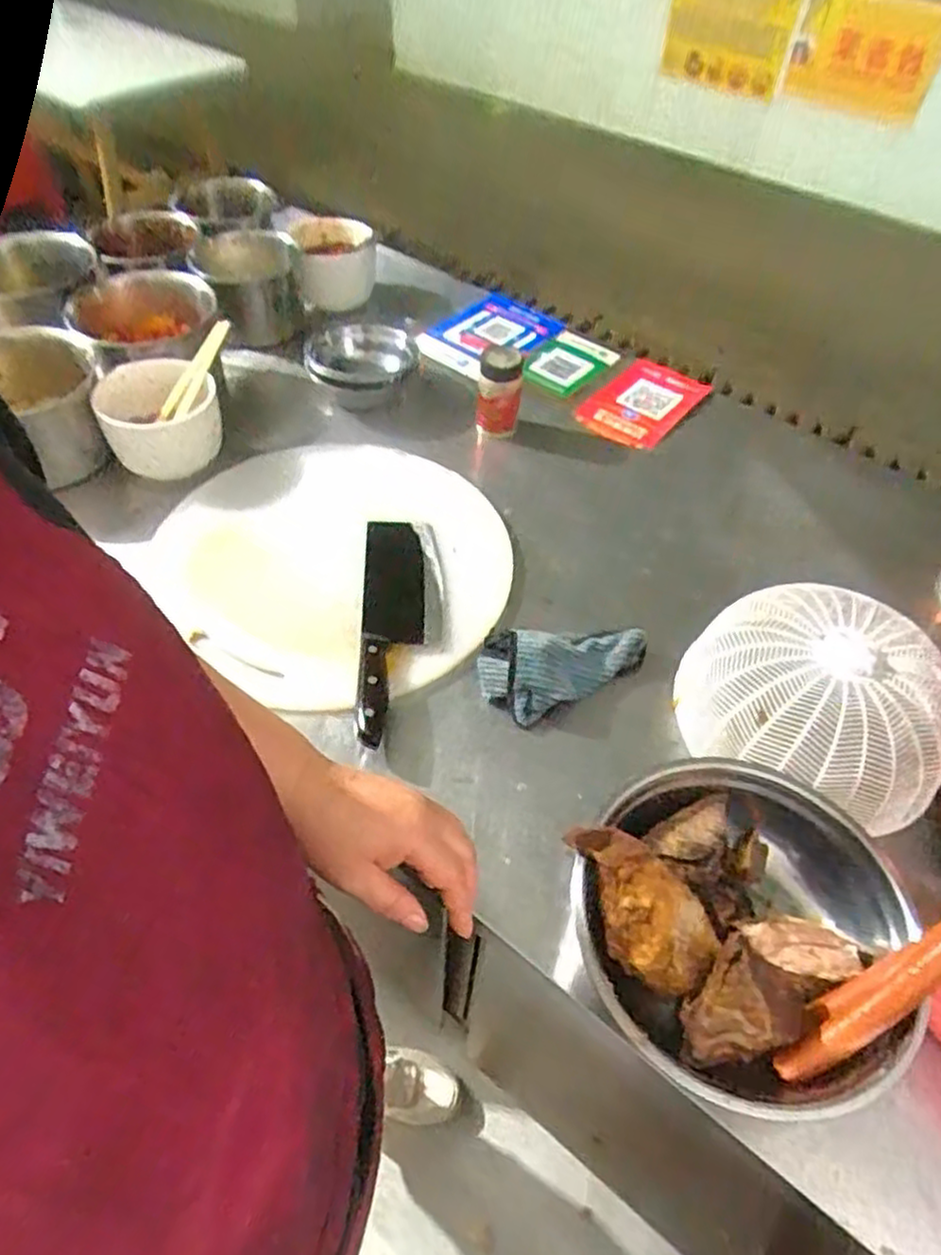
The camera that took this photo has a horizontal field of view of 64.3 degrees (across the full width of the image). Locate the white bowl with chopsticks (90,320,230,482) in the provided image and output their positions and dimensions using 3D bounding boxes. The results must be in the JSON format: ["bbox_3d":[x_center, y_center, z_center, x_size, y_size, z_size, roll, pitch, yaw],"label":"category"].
[{"bbox_3d":[-0.361,-0.262,0.907,0.173,0.105,0.130,-17,53,-14],"label":"white bowl with chopsticks"}]

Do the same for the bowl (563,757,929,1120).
[{"bbox_3d":[0.197,0.215,0.554,0.239,0.091,0.241,0,51,-1],"label":"bowl"}]

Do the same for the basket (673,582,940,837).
[{"bbox_3d":[0.311,0.060,0.674,0.227,0.107,0.202,29,56,21],"label":"basket"}]

